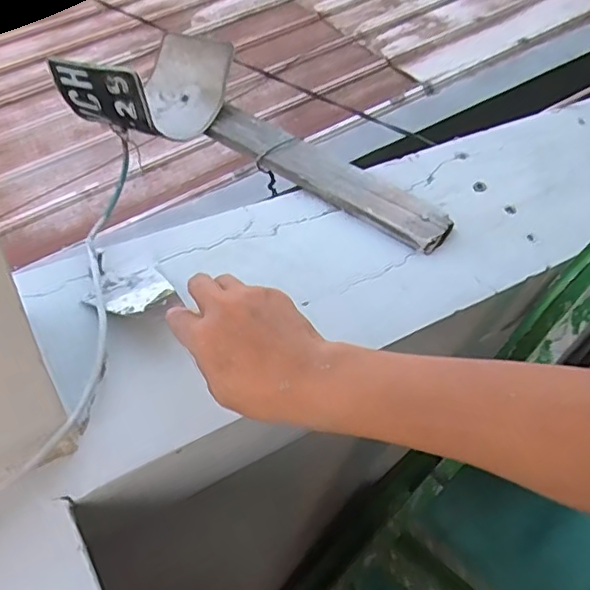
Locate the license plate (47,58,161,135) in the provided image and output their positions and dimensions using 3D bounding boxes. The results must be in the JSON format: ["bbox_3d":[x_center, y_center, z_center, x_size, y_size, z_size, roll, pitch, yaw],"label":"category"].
[{"bbox_3d":[-0.197,-0.202,0.605,0.113,0.067,0.009,15,51,21],"label":"license plate"}]

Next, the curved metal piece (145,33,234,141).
[{"bbox_3d":[-0.136,-0.253,0.721,0.118,0.015,0.127,-6,75,21],"label":"curved metal piece"}]

